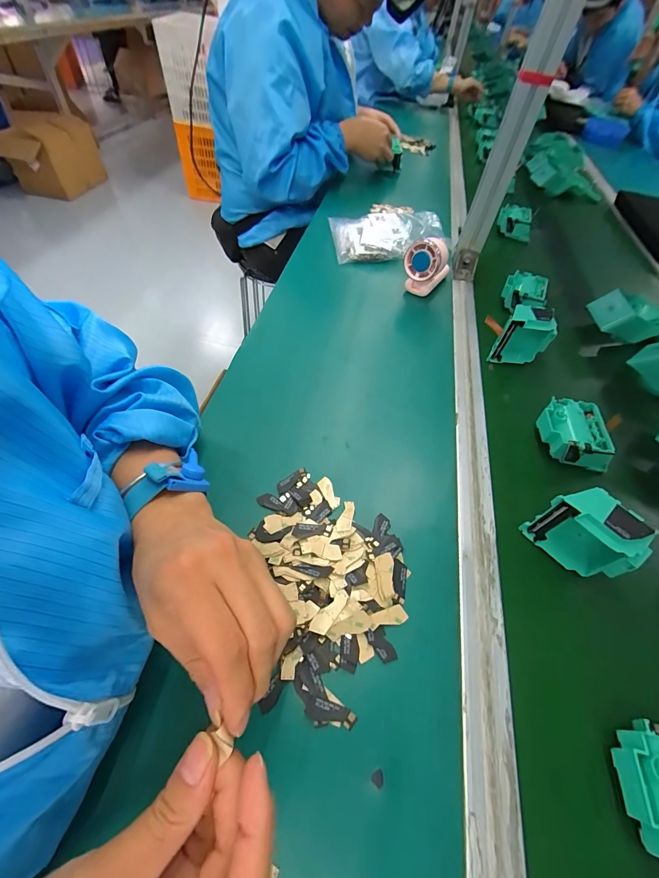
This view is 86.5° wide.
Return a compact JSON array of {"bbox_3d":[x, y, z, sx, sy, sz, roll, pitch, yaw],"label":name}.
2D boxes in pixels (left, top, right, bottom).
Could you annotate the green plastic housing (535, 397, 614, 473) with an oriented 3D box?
[{"bbox_3d":[0.290,-0.006,0.421,0.069,0.045,0.074,5,51,5],"label":"green plastic housing"}]

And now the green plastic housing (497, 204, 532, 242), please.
[{"bbox_3d":[0.419,-0.487,0.792,0.078,0.056,0.062,19,54,16],"label":"green plastic housing"}]

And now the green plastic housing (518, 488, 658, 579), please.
[{"bbox_3d":[0.237,0.088,0.325,0.039,0.077,0.077,-35,58,-24],"label":"green plastic housing"}]

